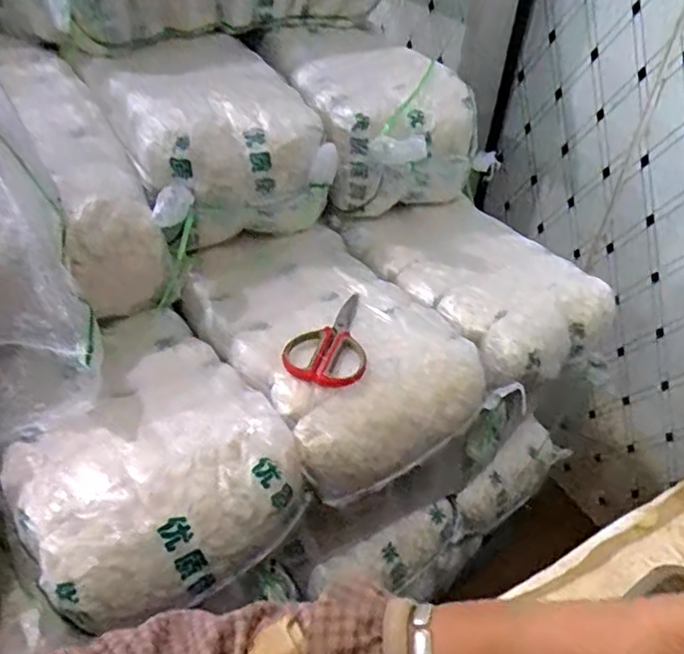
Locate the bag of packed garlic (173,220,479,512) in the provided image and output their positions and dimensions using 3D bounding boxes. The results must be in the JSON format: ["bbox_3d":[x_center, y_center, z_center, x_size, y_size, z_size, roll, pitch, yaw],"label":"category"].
[{"bbox_3d":[-0.030,0.015,0.897,0.281,0.110,0.402,-24,48,-30],"label":"bag of packed garlic"}]

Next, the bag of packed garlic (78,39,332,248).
[{"bbox_3d":[-0.202,-0.275,1.003,0.277,0.178,0.386,-16,44,-24],"label":"bag of packed garlic"}]

